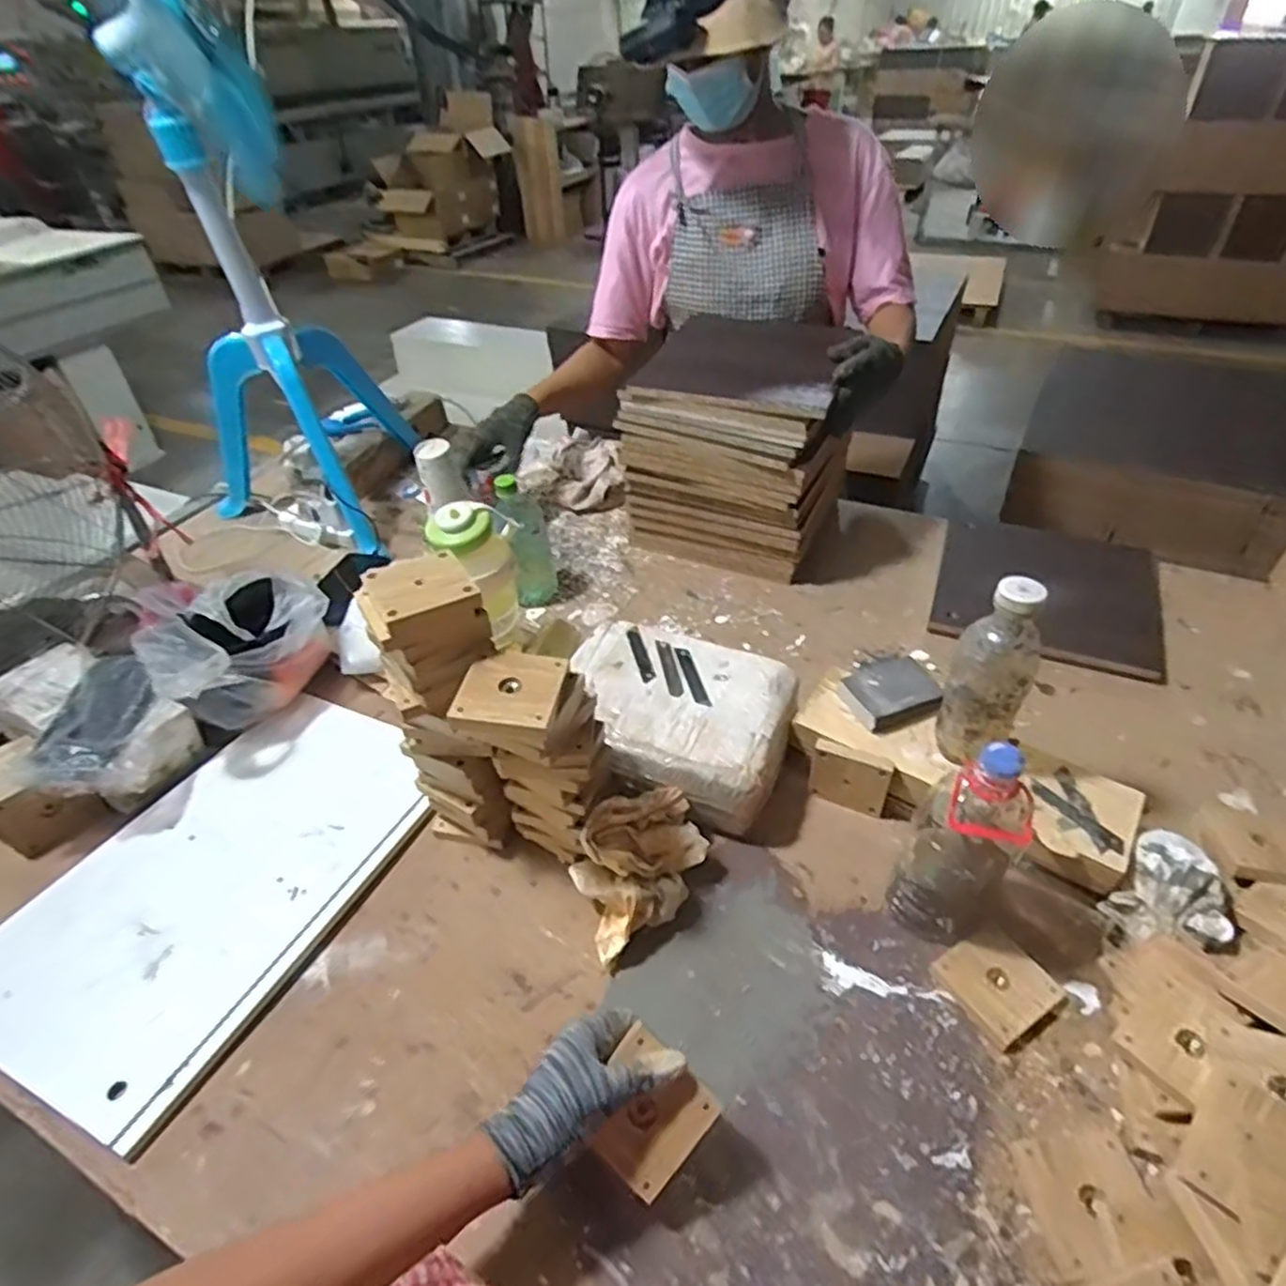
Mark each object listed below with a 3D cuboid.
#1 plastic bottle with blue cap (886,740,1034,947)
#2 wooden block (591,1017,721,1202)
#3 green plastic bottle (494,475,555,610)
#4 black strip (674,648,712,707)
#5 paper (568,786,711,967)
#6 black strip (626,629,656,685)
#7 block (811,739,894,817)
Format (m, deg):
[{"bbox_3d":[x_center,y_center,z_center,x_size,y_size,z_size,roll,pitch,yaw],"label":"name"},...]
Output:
[{"bbox_3d":[0.286,0.176,0.635,0.086,0.223,0.082,27,47,29],"label":"plastic bottle with blue cap"},{"bbox_3d":[0.003,0.338,0.508,0.081,0.008,0.081,41,77,9],"label":"wooden block"},{"bbox_3d":[-0.168,-0.145,1.037,0.064,0.193,0.054,-5,40,-4],"label":"green plastic bottle"},{"bbox_3d":[0.058,0.039,0.835,0.018,0.005,0.097,-10,41,-10],"label":"black strip"},{"bbox_3d":[-0.007,0.216,0.710,0.151,0.048,0.126,-28,68,-24],"label":"paper"},{"bbox_3d":[-0.003,0.013,0.865,0.017,0.007,0.094,-10,41,-10],"label":"black strip"},{"bbox_3d":[0.230,0.151,0.789,0.081,0.082,0.019,13,42,17],"label":"block"}]

